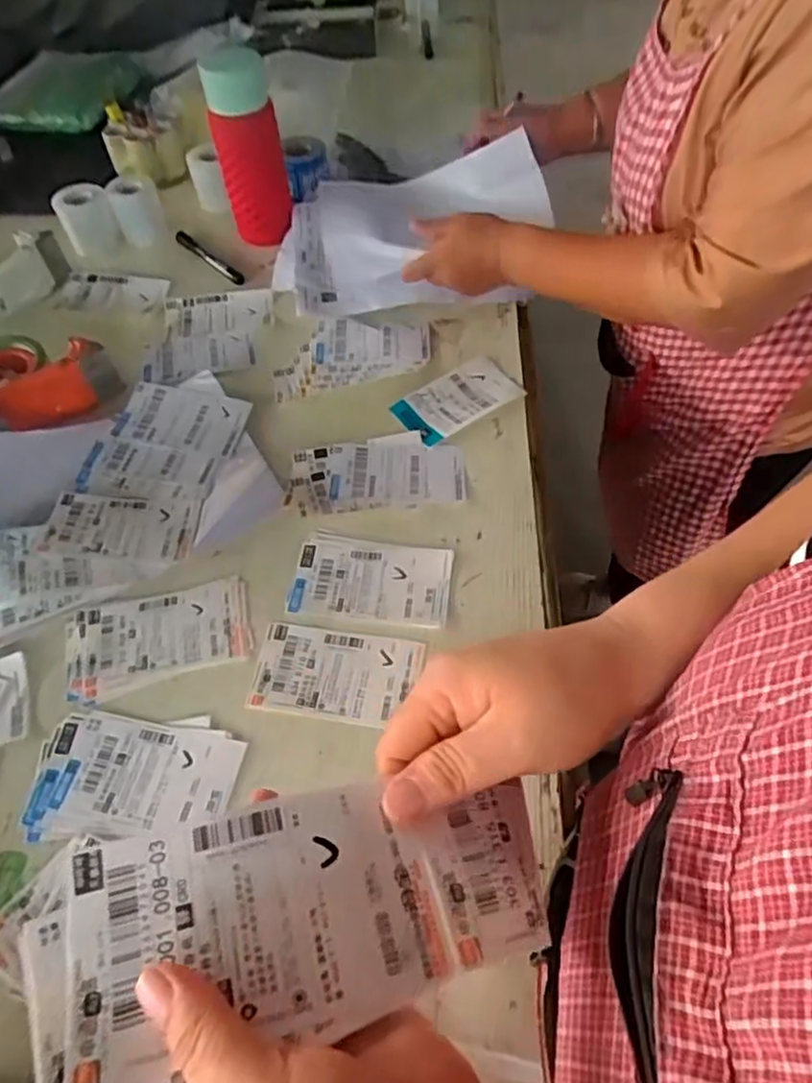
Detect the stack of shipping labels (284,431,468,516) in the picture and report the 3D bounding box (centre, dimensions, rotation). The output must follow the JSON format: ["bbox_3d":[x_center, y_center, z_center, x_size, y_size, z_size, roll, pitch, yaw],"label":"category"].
[{"bbox_3d":[-0.029,-0.068,0.668,0.174,0.011,0.095,-8,54,-3],"label":"stack of shipping labels"}]

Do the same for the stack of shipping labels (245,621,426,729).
[{"bbox_3d":[-0.058,0.108,0.551,0.130,0.004,0.077,6,55,8],"label":"stack of shipping labels"}]

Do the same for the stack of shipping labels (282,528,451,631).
[{"bbox_3d":[-0.031,0.033,0.598,0.139,0.006,0.084,5,55,7],"label":"stack of shipping labels"}]

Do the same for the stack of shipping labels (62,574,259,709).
[{"bbox_3d":[-0.210,0.080,0.577,0.152,0.005,0.085,-14,55,-7],"label":"stack of shipping labels"}]

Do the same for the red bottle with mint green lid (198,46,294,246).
[{"bbox_3d":[-0.202,-0.509,0.871,0.081,0.193,0.100,-14,55,-7],"label":"red bottle with mint green lid"}]

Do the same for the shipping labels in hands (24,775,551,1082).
[{"bbox_3d":[-0.036,0.136,0.255,0.186,0.018,0.087,-15,58,-19],"label":"shipping labels in hands"}]

